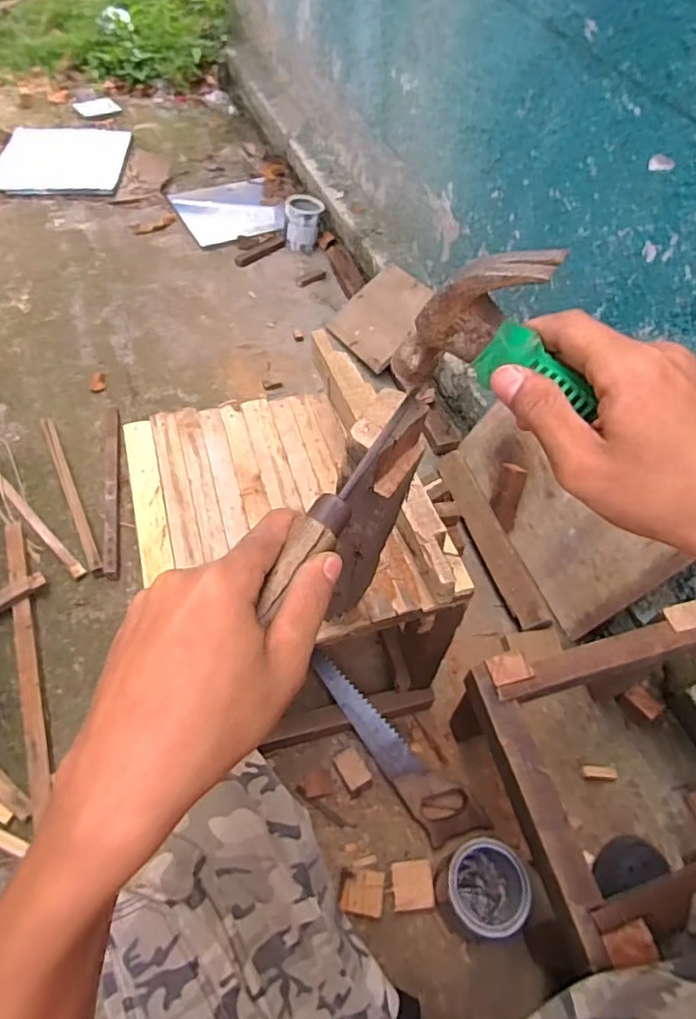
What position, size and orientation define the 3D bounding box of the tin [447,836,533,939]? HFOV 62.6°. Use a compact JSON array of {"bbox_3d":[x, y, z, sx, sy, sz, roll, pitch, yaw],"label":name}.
[{"bbox_3d":[0.190,0.531,0.802,0.111,0.135,0.105,2,56,-3],"label":"tin"}]

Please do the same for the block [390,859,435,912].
[{"bbox_3d":[0.096,0.558,0.849,0.058,0.013,0.061,-3,56,-6],"label":"block"}]

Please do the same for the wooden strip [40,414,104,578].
[{"bbox_3d":[-0.590,-0.044,1.214,0.027,0.025,0.466,-23,61,-18],"label":"wooden strip"}]

